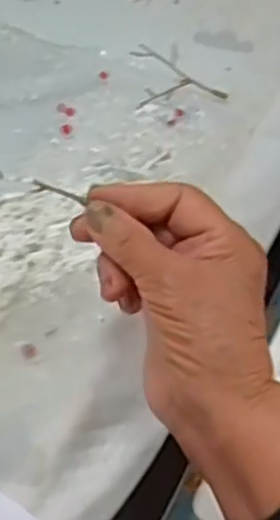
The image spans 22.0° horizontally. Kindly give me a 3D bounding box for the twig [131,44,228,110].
[{"bbox_3d":[0.028,-0.153,0.594,0.074,0.006,0.065,-8,63,-12],"label":"twig"}]

